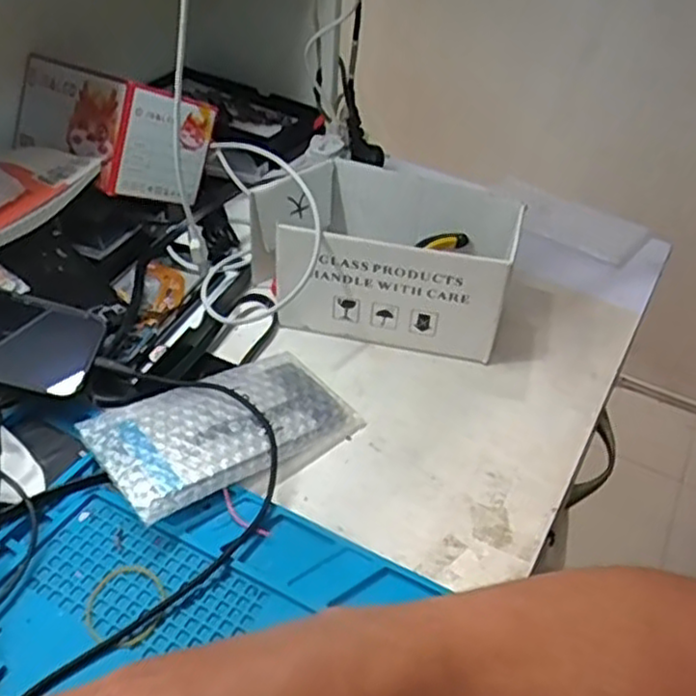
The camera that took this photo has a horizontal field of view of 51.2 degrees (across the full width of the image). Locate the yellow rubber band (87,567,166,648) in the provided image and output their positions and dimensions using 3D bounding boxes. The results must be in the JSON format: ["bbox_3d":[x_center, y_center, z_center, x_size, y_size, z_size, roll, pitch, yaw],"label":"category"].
[{"bbox_3d":[-0.121,0.139,0.394,0.040,0.004,0.048,7,40,0],"label":"yellow rubber band"}]

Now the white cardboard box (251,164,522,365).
[{"bbox_3d":[0.027,-0.080,0.597,0.207,0.090,0.128,14,41,9],"label":"white cardboard box"}]

